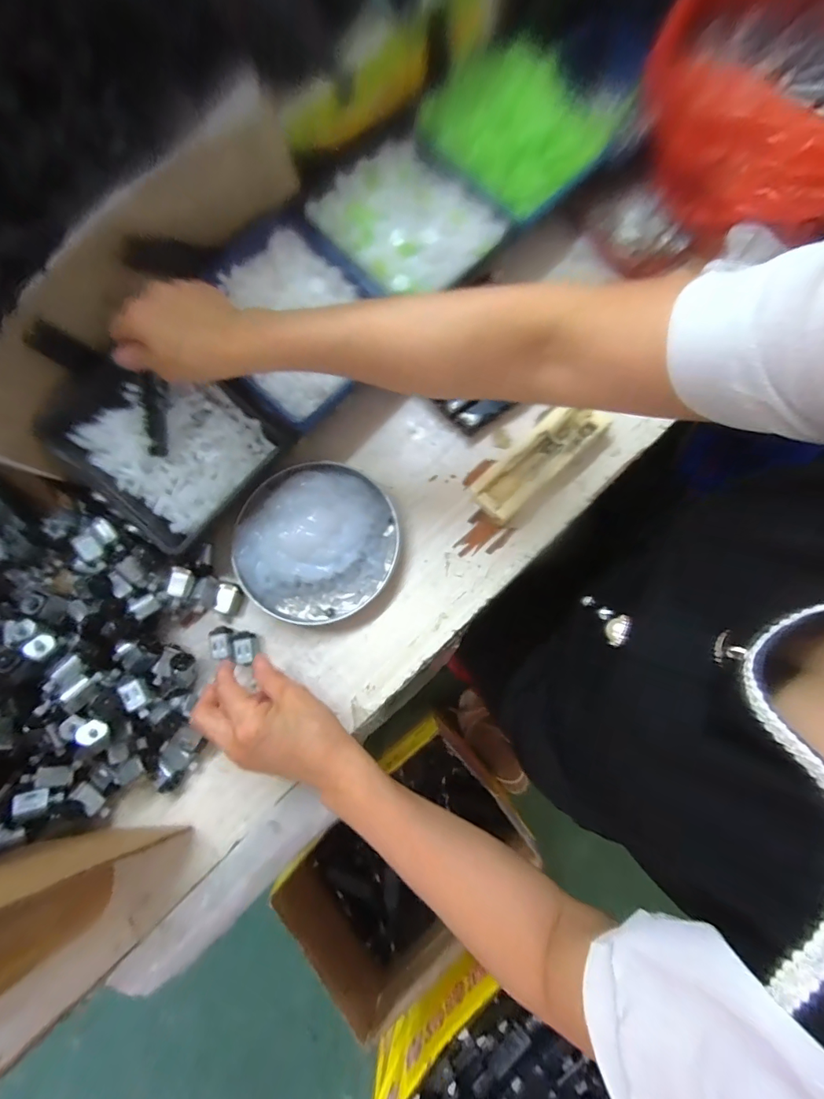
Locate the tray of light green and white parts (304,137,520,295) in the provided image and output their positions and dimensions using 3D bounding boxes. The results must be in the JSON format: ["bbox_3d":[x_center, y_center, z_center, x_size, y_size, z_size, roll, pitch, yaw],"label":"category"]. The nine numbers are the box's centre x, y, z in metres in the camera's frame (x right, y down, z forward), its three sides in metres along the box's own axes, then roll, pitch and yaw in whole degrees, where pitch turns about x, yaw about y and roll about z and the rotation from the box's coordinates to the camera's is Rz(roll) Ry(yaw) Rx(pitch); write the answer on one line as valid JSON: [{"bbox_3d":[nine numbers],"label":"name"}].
[{"bbox_3d":[-0.004,-0.308,0.429,0.146,0.033,0.137,42,81,11],"label":"tray of light green and white parts"}]

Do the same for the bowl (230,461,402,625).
[{"bbox_3d":[-0.085,-0.009,0.399,0.140,0.028,0.139,0,76,1],"label":"bowl"}]

